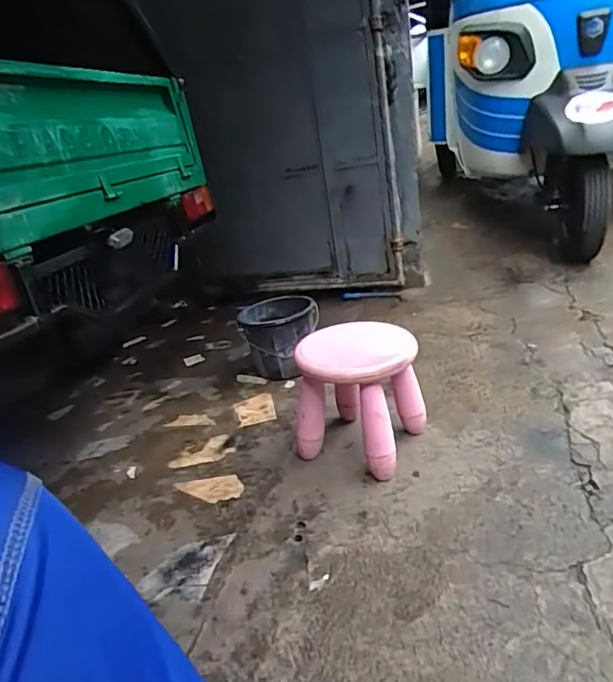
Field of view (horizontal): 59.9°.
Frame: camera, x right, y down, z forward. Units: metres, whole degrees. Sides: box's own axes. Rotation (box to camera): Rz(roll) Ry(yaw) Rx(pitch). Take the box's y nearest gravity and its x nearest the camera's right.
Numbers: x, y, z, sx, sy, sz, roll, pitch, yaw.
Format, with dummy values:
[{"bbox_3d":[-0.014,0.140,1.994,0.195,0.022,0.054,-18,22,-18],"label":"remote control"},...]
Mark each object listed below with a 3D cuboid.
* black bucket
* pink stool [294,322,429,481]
[{"bbox_3d":[-0.091,-0.027,1.830,0.253,0.221,0.252,-4,26,2],"label":"black bucket"},{"bbox_3d":[0.127,0.128,1.304,0.264,0.290,0.241,5,26,34],"label":"pink stool"}]

